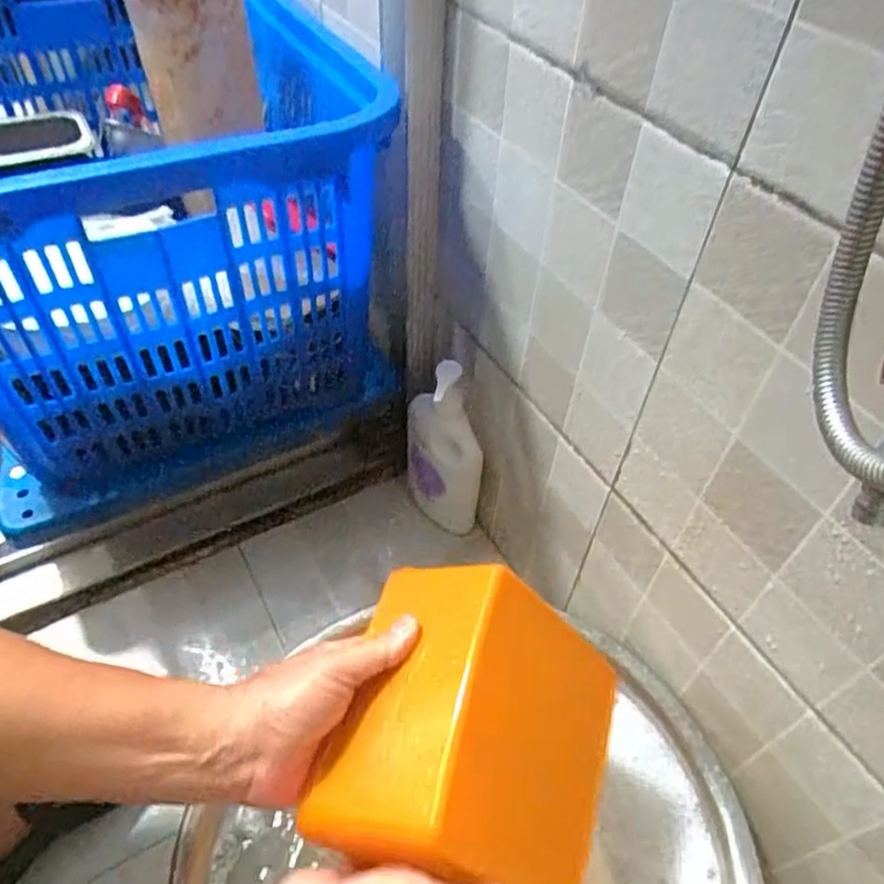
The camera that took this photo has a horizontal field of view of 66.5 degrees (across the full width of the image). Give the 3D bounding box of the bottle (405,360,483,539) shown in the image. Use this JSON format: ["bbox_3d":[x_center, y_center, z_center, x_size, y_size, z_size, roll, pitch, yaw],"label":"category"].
[{"bbox_3d":[0.000,0.015,0.833,0.096,0.241,0.066,5,48,2],"label":"bottle"}]

